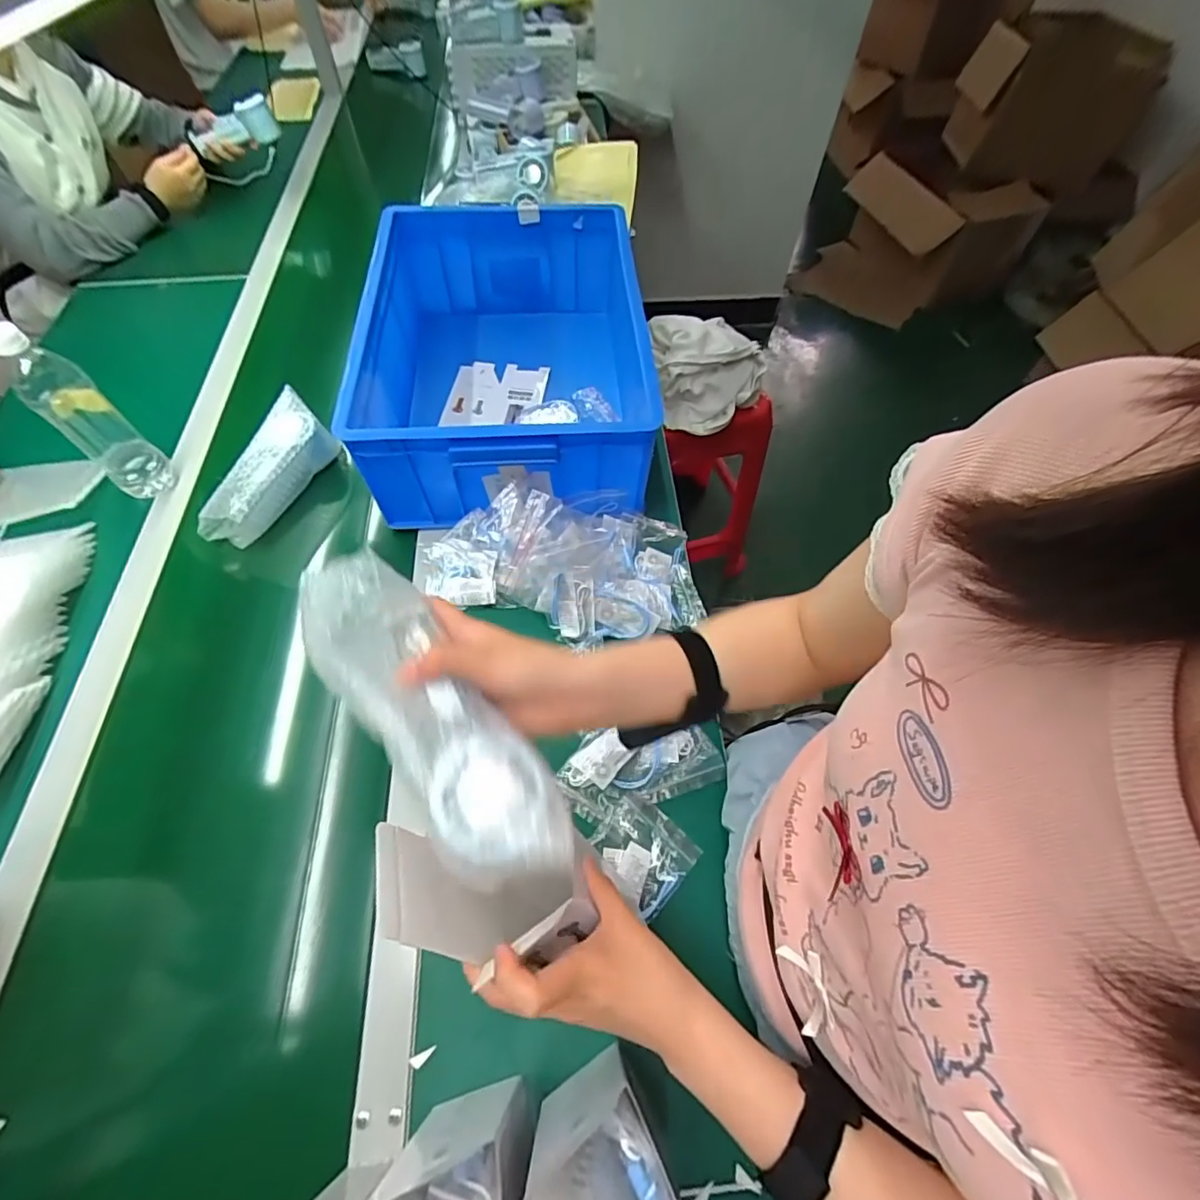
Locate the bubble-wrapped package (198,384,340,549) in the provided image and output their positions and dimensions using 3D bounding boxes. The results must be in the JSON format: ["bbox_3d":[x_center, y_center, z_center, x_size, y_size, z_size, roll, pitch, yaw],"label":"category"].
[{"bbox_3d":[-0.420,-0.163,0.697,0.059,0.079,0.197,19,61,9],"label":"bubble-wrapped package"}]

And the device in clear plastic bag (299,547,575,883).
[{"bbox_3d":[-0.089,0.061,0.292,0.063,0.042,0.195,-35,72,-20],"label":"device in clear plastic bag"}]

